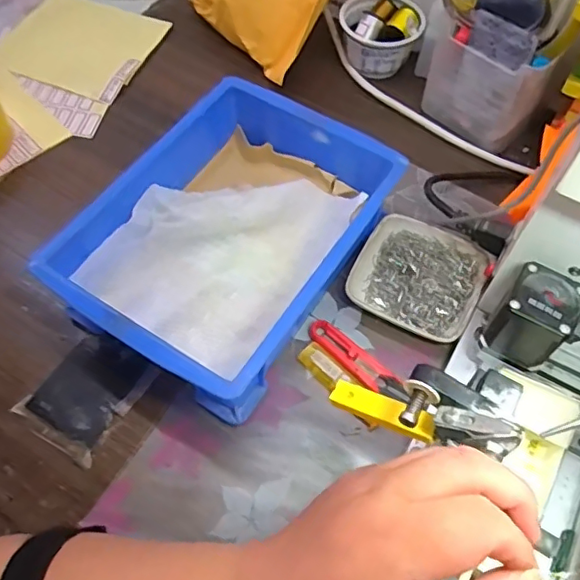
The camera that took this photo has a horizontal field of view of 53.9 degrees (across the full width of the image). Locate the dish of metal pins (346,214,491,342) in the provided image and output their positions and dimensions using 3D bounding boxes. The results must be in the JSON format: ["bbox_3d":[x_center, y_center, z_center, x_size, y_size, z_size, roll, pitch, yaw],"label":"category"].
[{"bbox_3d":[0.105,-0.012,0.465,0.097,0.016,0.092,26,63,14],"label":"dish of metal pins"}]

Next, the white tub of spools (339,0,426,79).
[{"bbox_3d":[0.092,-0.263,0.586,0.072,0.056,0.072,-19,62,-12],"label":"white tub of spools"}]

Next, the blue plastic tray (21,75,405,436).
[{"bbox_3d":[-0.042,-0.042,0.451,0.175,0.075,0.243,30,64,15],"label":"blue plastic tray"}]

